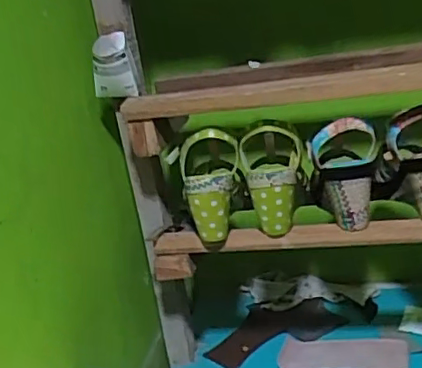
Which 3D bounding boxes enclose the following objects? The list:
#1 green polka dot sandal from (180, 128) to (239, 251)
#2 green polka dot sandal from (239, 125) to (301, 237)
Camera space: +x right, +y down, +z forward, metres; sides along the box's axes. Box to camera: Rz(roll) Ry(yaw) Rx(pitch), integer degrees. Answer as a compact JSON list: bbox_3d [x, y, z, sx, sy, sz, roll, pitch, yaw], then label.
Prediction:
[{"bbox_3d":[0.000,0.008,0.770,0.082,0.150,0.069,-8,18,3],"label":"green polka dot sandal"},{"bbox_3d":[0.080,-0.005,0.758,0.079,0.134,0.074,-6,18,7],"label":"green polka dot sandal"}]

